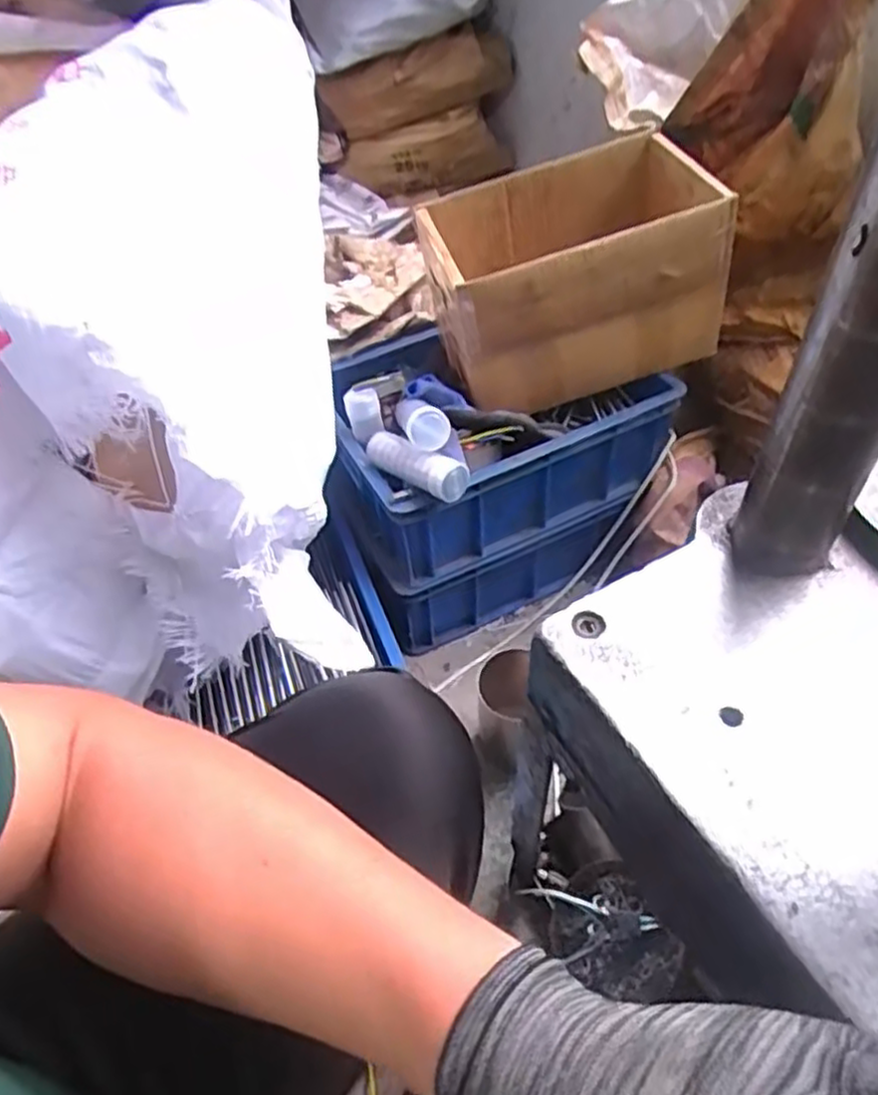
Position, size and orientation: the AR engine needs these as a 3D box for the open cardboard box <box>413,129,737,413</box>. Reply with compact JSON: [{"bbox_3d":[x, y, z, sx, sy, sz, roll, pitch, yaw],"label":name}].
[{"bbox_3d":[0.154,-0.326,0.885,0.310,0.204,0.211,-14,49,-8],"label":"open cardboard box"}]

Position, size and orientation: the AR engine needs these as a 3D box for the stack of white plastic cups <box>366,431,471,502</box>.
[{"bbox_3d":[-0.027,-0.096,0.799,0.132,0.043,0.035,34,59,29],"label":"stack of white plastic cups"}]

